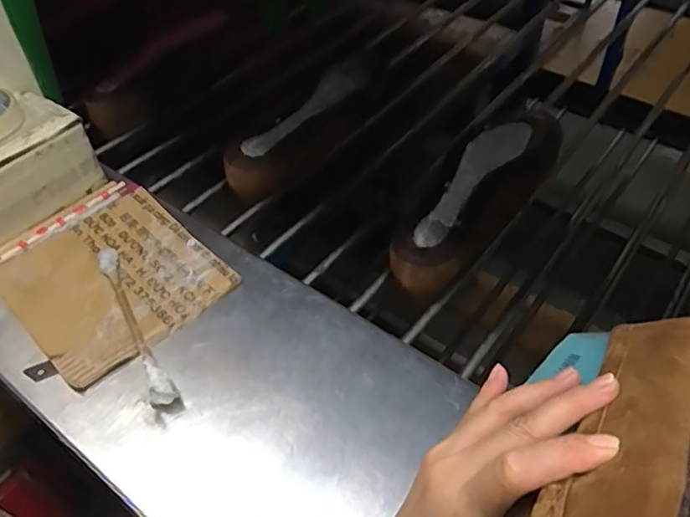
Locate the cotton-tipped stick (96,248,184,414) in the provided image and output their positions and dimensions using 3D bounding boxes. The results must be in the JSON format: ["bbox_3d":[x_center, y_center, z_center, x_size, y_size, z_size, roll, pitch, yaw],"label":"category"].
[{"bbox_3d":[-0.189,0.057,0.517,0.020,0.020,0.196,-22,49,-22],"label":"cotton-tipped stick"}]

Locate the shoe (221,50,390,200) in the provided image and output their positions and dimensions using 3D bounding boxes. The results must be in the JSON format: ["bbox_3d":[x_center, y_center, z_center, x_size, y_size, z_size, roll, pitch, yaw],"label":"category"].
[{"bbox_3d":[-0.039,-0.176,0.748,0.086,0.078,0.279,24,54,23],"label":"shoe"}]

